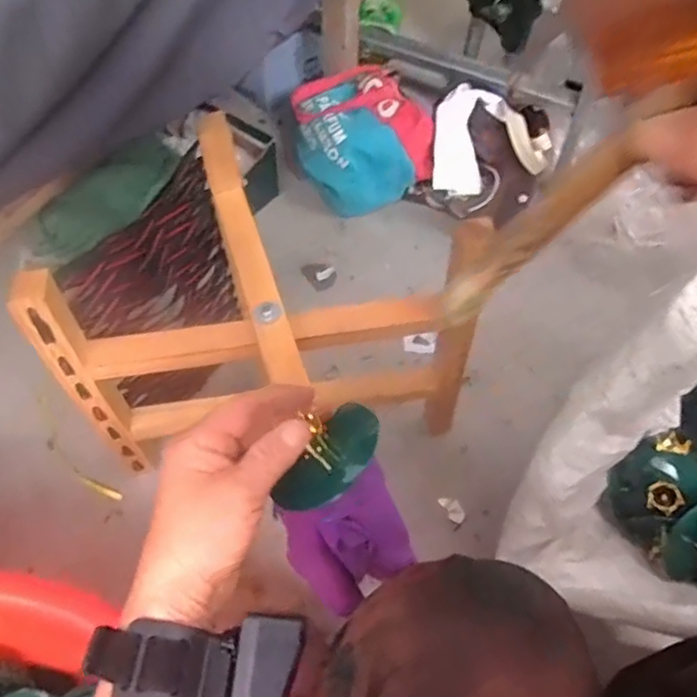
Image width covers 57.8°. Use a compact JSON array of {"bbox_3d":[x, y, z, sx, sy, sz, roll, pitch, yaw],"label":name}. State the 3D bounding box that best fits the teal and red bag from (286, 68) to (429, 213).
[{"bbox_3d":[0.017,-0.313,0.983,0.193,0.174,0.160,-4,55,-5],"label":"teal and red bag"}]

